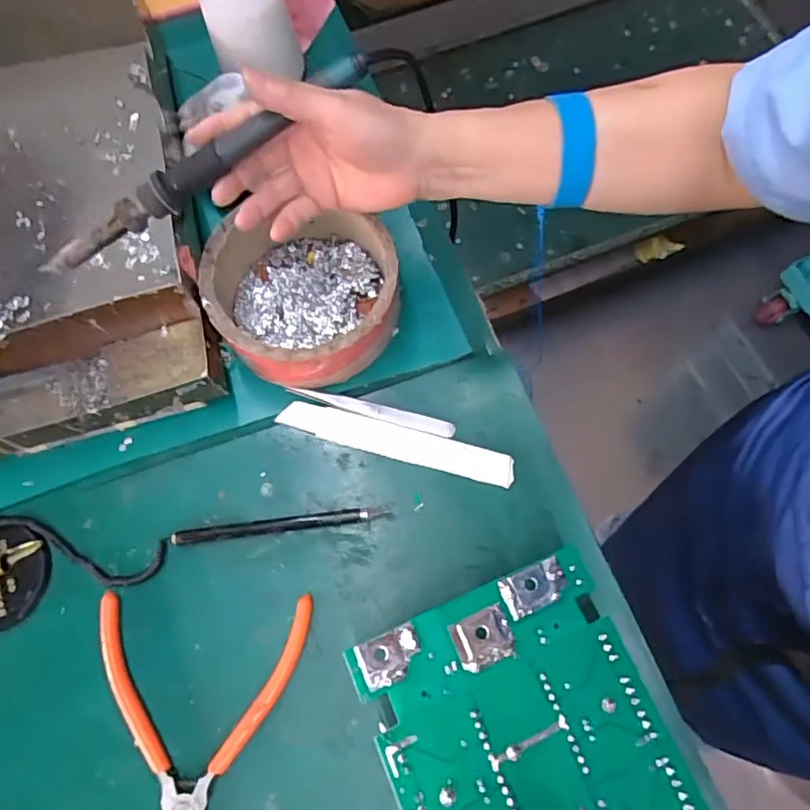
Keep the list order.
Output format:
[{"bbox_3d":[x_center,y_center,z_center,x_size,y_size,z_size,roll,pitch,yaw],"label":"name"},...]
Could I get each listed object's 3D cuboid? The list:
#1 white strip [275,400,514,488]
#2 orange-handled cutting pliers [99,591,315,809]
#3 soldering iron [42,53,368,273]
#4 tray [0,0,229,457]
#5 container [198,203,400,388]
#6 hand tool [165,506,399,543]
[{"bbox_3d":[-0.005,0.024,0.386,0.154,0.005,0.023,14,75,5],"label":"white strip"},{"bbox_3d":[-0.119,0.182,0.336,0.125,0.011,0.136,-1,74,0],"label":"orange-handled cutting pliers"},{"bbox_3d":[-0.113,-0.127,0.315,0.209,0.016,0.016,-29,75,9],"label":"soldering iron"},{"bbox_3d":[-0.244,-0.139,0.402,0.179,0.059,0.329,-17,75,-4],"label":"tray"},{"bbox_3d":[-0.065,-0.074,0.388,0.118,0.050,0.113,0,74,1],"label":"container"},{"bbox_3d":[-0.078,0.076,0.371,0.136,0.007,0.009,-7,74,-1],"label":"hand tool"}]

